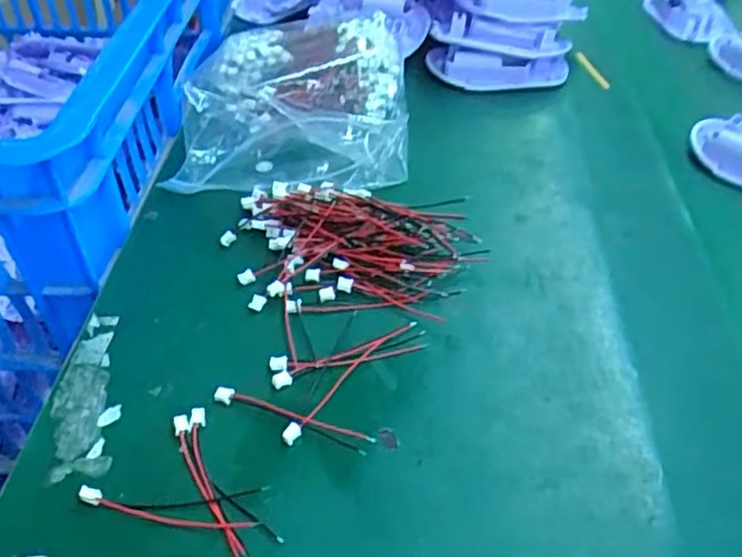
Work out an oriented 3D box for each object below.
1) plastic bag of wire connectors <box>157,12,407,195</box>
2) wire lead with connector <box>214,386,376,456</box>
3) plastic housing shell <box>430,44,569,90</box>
[{"bbox_3d":[-0.044,-0.112,0.431,0.129,0.046,0.158,2,44,4],"label":"plastic bag of wire connectors"},{"bbox_3d":[-0.033,0.057,0.281,0.070,0.004,0.008,16,47,18],"label":"wire lead with connector"},{"bbox_3d":[0.088,-0.144,0.474,0.095,0.026,0.030,3,44,6],"label":"plastic housing shell"}]

